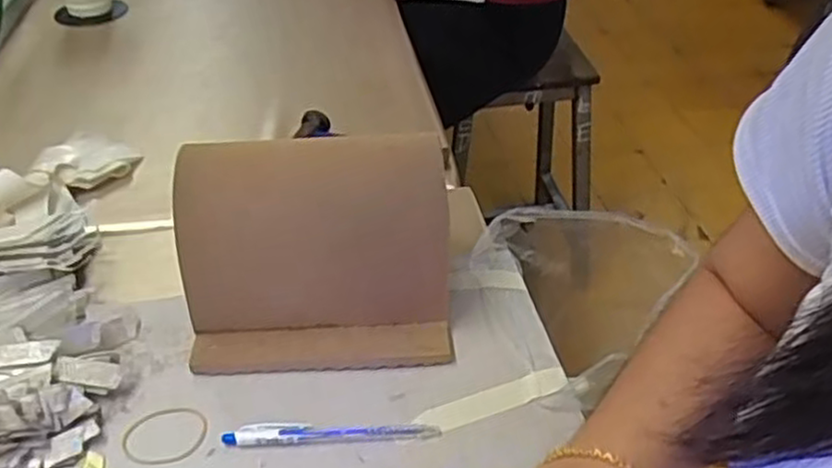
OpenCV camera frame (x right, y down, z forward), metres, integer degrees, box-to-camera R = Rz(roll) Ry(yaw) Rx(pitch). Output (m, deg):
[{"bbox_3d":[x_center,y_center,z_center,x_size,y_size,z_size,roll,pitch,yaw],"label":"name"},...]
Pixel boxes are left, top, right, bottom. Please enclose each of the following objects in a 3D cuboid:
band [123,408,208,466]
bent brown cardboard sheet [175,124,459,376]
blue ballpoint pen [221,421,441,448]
[{"bbox_3d":[-0.163,0.131,0.474,0.054,0.004,0.041,-15,45,-14],"label":"band"},{"bbox_3d":[-0.071,0.013,0.517,0.183,0.161,0.029,-3,10,-3],"label":"bent brown cardboard sheet"},{"bbox_3d":[-0.055,0.129,0.471,0.135,0.011,0.017,-2,38,-2],"label":"blue ballpoint pen"}]

